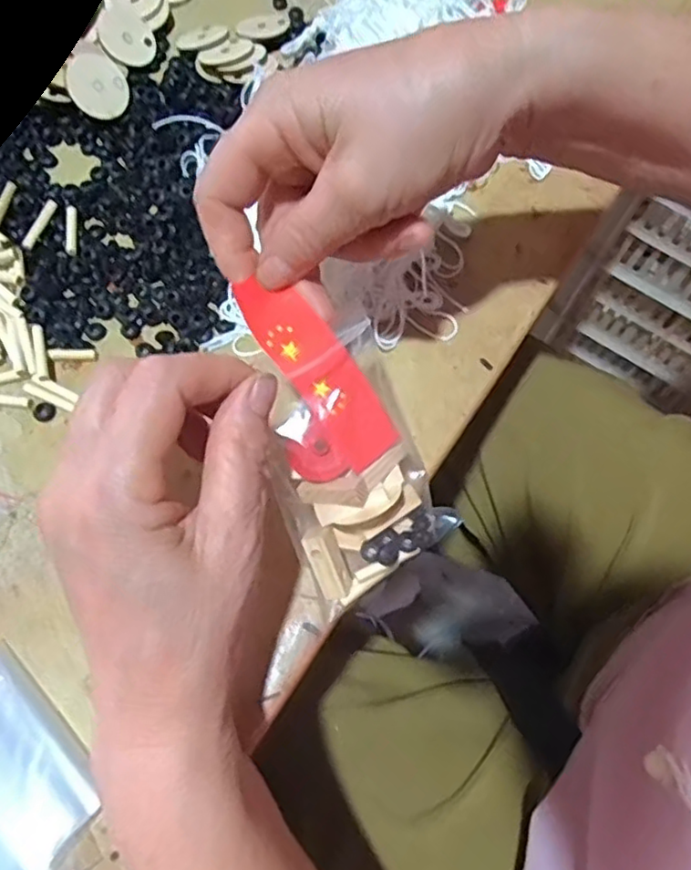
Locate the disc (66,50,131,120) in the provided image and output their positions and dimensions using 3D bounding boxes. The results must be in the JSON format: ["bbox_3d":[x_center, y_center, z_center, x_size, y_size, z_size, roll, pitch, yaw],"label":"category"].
[{"bbox_3d":[-0.143,-0.203,0.373,0.034,0.006,0.037,0,91,-34],"label":"disc"}]

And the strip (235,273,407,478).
[{"bbox_3d":[-0.011,-0.027,0.261,0.027,0.010,0.087,-39,96,-13],"label":"strip"}]

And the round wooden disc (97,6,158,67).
[{"bbox_3d":[-0.134,-0.245,0.396,0.034,0.004,0.034,2,87,-31],"label":"round wooden disc"}]

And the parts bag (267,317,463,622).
[{"bbox_3d":[-0.002,0.015,0.274,0.067,0.030,0.096,-34,109,-9],"label":"parts bag"}]

